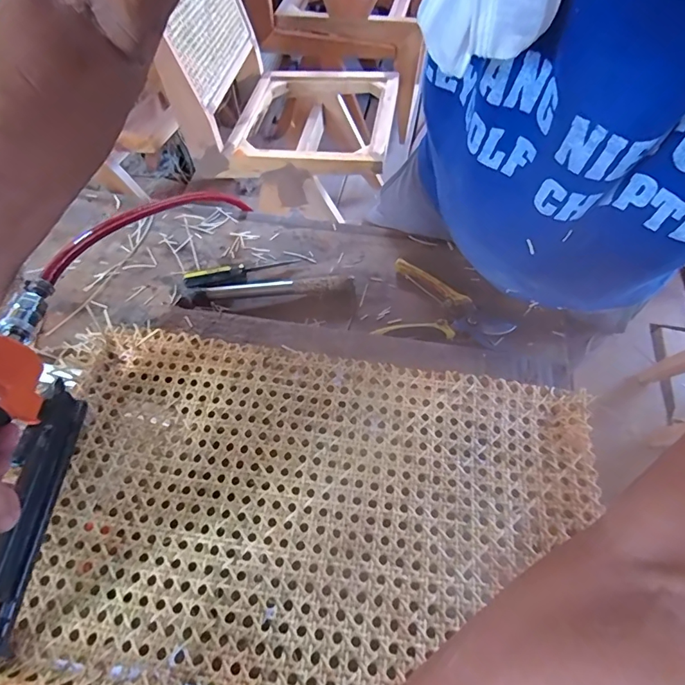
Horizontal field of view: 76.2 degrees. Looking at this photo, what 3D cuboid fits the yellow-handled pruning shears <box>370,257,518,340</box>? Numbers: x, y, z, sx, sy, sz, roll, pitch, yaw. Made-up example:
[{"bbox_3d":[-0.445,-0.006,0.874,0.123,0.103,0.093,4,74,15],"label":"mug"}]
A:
[{"bbox_3d":[0.140,-0.042,0.592,0.170,0.021,0.122,17,59,9],"label":"yellow-handled pruning shears"}]

